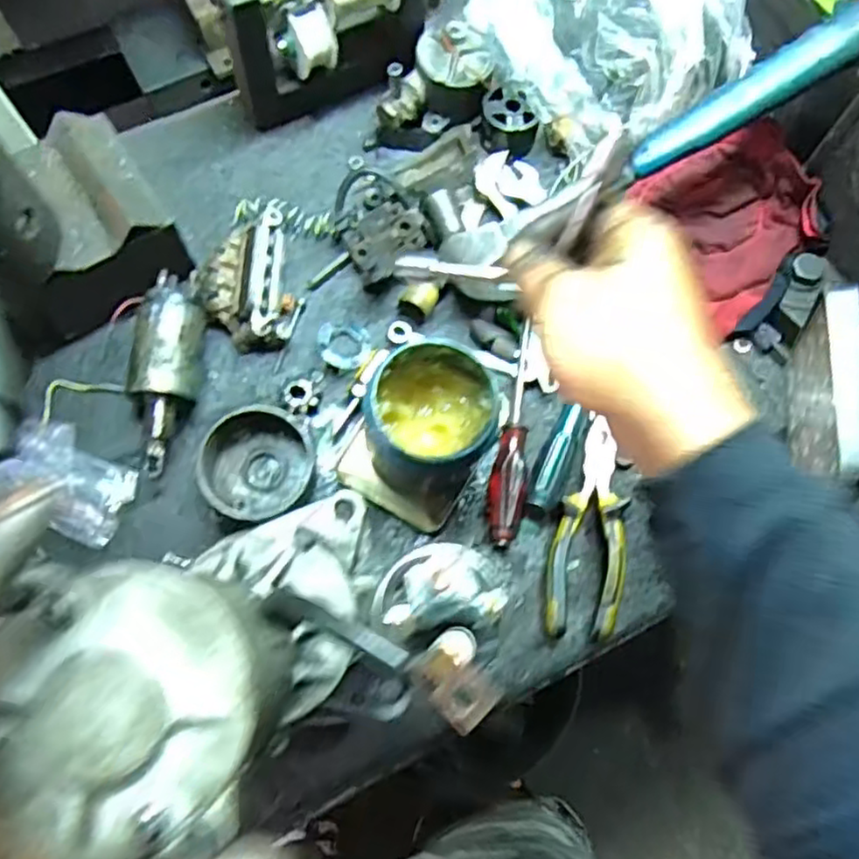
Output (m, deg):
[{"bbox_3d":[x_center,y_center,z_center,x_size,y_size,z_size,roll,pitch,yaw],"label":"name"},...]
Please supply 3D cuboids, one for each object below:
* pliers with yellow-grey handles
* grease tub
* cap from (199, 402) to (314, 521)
[{"bbox_3d":[0.120,0.072,0.511,0.053,0.014,0.159,7,77,17],"label":"pliers with yellow-grey handles"},{"bbox_3d":[0.003,-0.003,0.499,0.080,0.102,0.083,10,72,2],"label":"grease tub"},{"bbox_3d":[-0.129,0.025,0.512,0.076,0.044,0.078,0,72,-1],"label":"cap"}]

